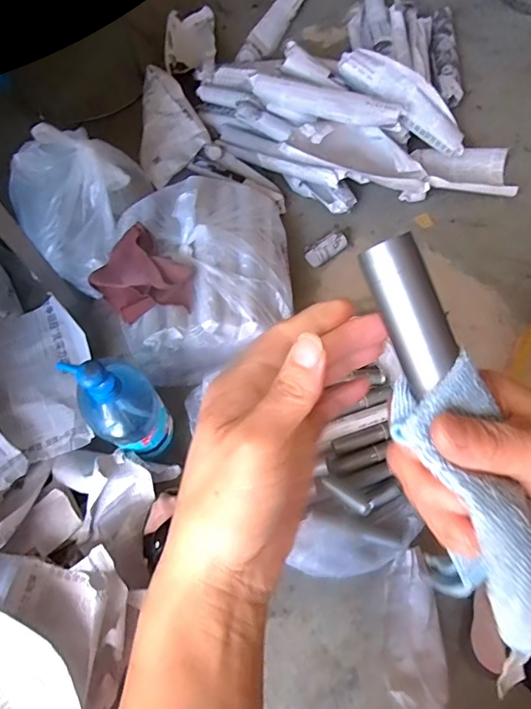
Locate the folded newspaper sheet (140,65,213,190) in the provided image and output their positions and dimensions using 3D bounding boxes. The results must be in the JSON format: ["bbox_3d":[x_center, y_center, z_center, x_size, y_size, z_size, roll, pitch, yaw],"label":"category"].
[{"bbox_3d":[-0.192,-0.469,0.929,0.138,0.040,0.265,-12,70,-4],"label":"folded newspaper sheet"}]

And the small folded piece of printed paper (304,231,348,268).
[{"bbox_3d":[0.111,-0.187,0.843,0.076,0.032,0.035,-30,72,-10],"label":"small folded piece of printed paper"}]

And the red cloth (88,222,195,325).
[{"bbox_3d":[-0.184,-0.109,0.690,0.155,0.033,0.120,40,106,16],"label":"red cloth"}]

